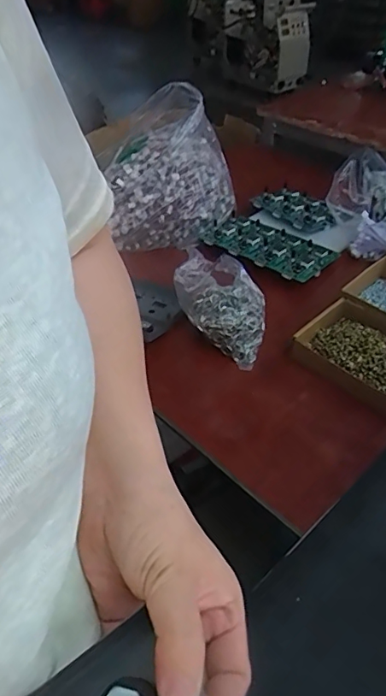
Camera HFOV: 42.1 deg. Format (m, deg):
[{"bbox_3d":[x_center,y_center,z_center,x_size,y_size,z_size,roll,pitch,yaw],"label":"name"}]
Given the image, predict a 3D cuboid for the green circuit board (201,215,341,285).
[{"bbox_3d":[0.139,-0.187,0.937,0.221,0.028,0.126,32,51,31],"label":"green circuit board"}]

